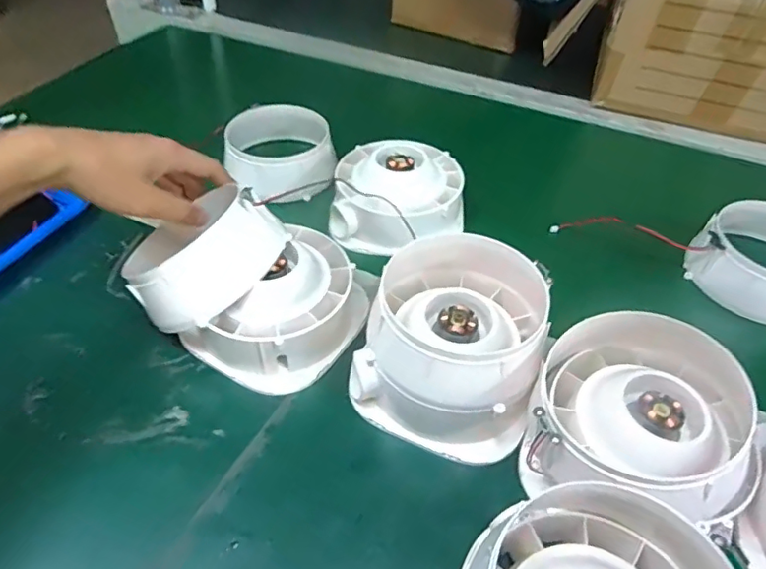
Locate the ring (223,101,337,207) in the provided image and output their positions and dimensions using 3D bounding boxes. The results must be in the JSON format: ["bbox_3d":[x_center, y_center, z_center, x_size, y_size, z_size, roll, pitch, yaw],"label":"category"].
[{"bbox_3d":[-0.115,-0.146,0.612,0.113,0.058,0.123,1,45,-1],"label":"ring"}]

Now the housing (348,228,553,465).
[{"bbox_3d":[0.049,0.041,0.406,0.124,0.090,0.134,13,46,10],"label":"housing"}]

